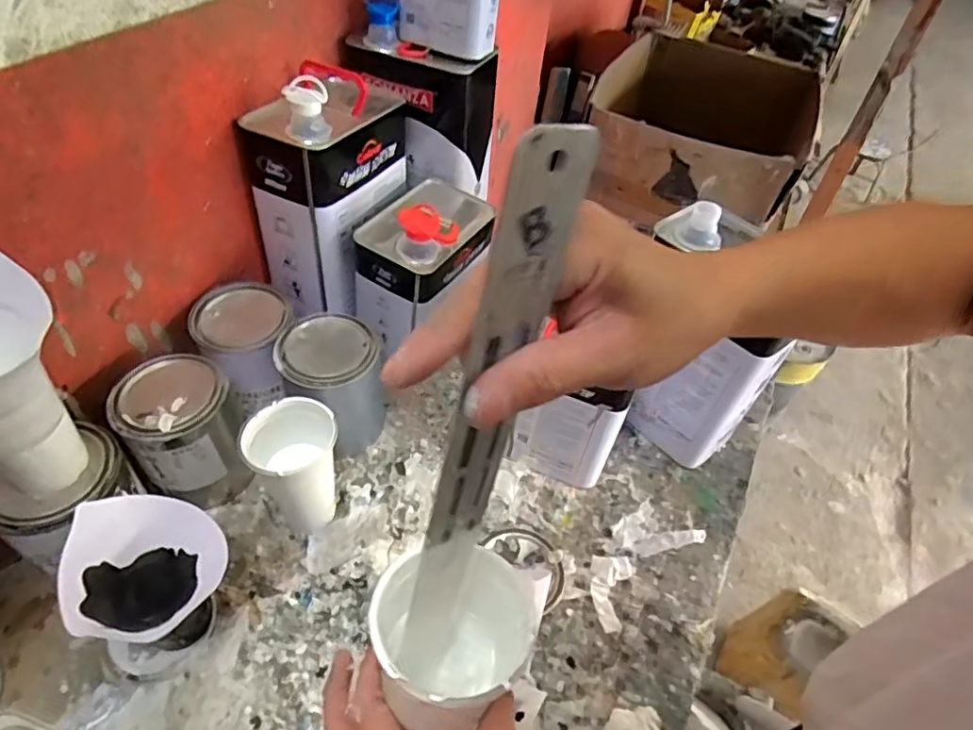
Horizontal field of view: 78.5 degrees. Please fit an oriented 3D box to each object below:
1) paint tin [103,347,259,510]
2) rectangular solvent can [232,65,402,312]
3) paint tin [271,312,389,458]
[{"bbox_3d":[-0.307,0.071,0.612,0.106,0.137,0.091,-22,54,-24],"label":"paint tin"},{"bbox_3d":[-0.181,-0.218,0.708,0.122,0.237,0.182,21,48,10],"label":"rectangular solvent can"},{"bbox_3d":[-0.170,0.024,0.672,0.106,0.148,0.104,4,48,-4],"label":"paint tin"}]

